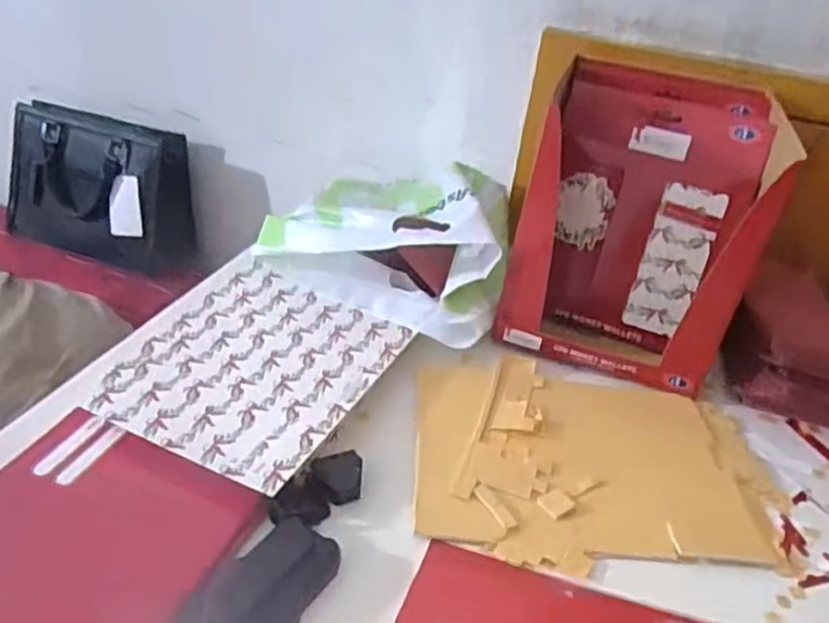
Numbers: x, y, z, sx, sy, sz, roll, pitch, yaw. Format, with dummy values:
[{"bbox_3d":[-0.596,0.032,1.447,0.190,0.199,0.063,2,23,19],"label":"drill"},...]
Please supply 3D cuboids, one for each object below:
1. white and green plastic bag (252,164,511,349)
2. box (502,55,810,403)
[{"bbox_3d":[-0.006,-0.095,0.755,0.238,0.091,0.250,17,32,16],"label":"white and green plastic bag"},{"bbox_3d":[0.220,-0.094,0.693,0.196,0.232,0.219,15,32,13],"label":"box"}]

